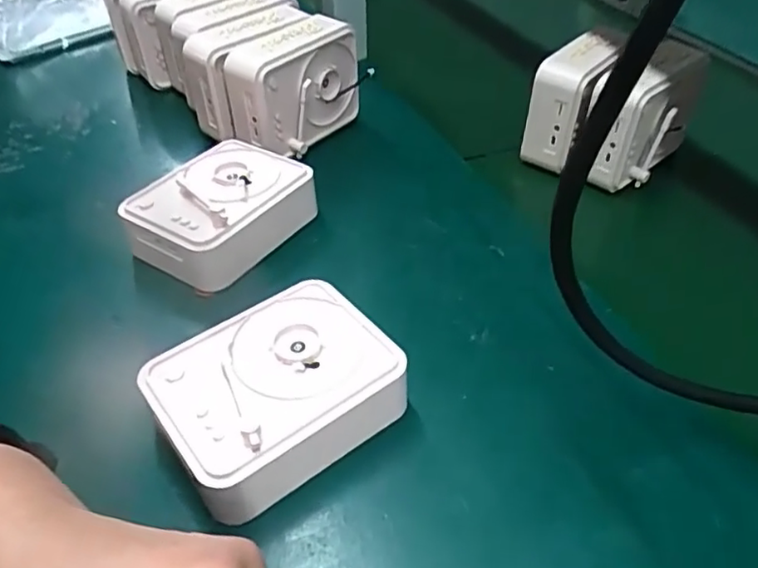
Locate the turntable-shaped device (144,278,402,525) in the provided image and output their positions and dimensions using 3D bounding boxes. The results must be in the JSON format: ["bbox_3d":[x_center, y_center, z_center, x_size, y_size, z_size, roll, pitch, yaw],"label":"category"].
[{"bbox_3d":[-0.055,0.062,0.351,0.125,0.047,0.100,-28,49,-27],"label":"turntable-shaped device"}]

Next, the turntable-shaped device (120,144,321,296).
[{"bbox_3d":[-0.117,-0.056,0.485,0.105,0.051,0.126,23,47,24],"label":"turntable-shaped device"}]

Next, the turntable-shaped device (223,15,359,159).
[{"bbox_3d":[-0.076,-0.178,0.581,0.056,0.105,0.120,30,51,30],"label":"turntable-shaped device"}]

